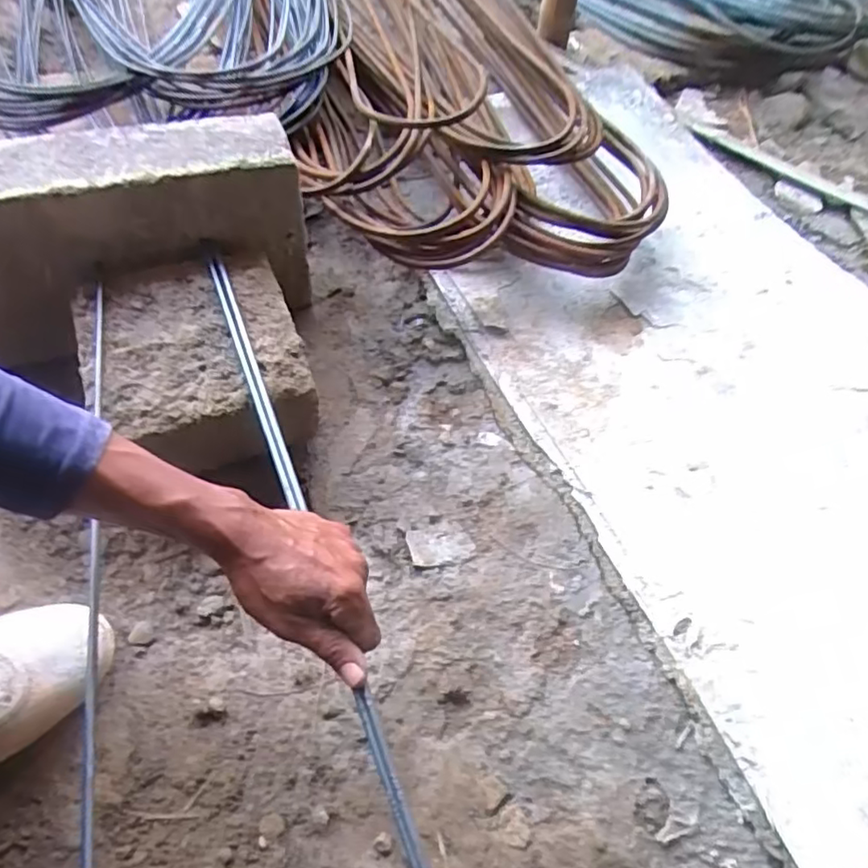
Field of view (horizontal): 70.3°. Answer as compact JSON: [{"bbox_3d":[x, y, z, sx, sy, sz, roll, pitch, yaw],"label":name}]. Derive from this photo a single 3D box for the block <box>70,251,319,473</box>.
[{"bbox_3d":[-0.244,-0.067,0.651,0.194,0.141,0.199,-17,58,-16],"label":"block"}]

